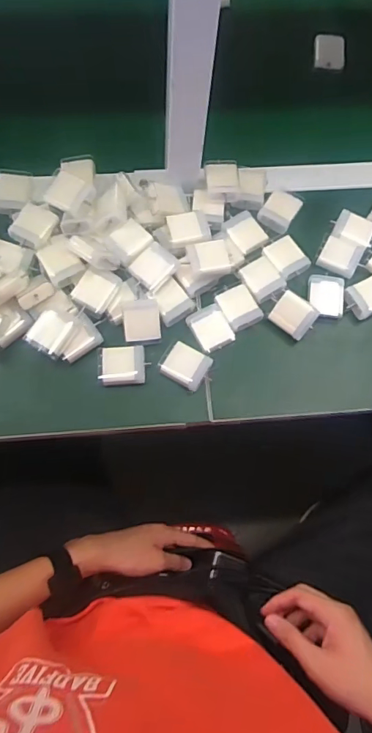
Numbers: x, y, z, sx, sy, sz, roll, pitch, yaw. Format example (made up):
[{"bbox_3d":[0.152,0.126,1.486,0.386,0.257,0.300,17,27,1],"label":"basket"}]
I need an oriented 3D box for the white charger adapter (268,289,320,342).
[{"bbox_3d":[0.125,-0.060,0.557,0.047,0.015,0.042,35,108,5],"label":"white charger adapter"}]

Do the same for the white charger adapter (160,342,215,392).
[{"bbox_3d":[-0.001,0.001,0.545,0.049,0.023,0.044,31,72,9],"label":"white charger adapter"}]

